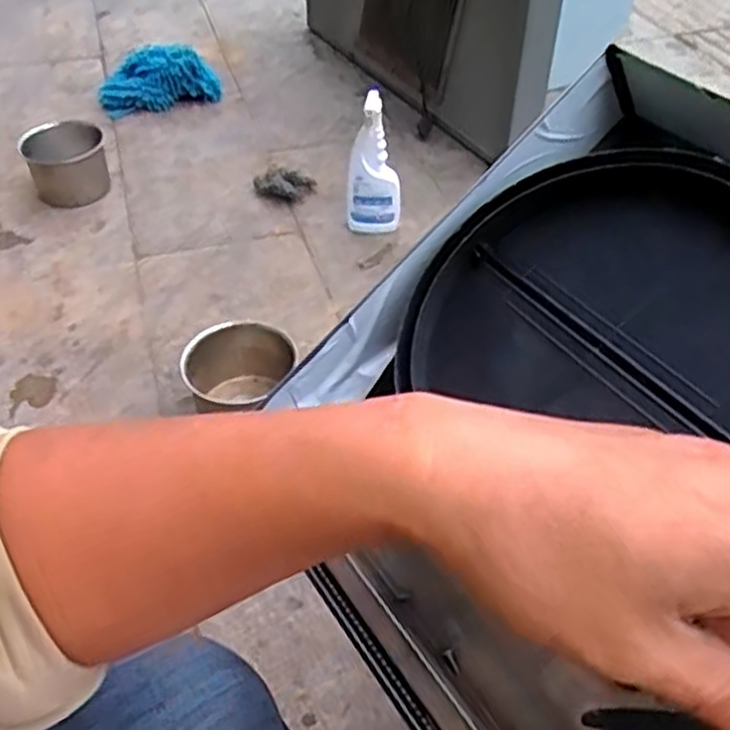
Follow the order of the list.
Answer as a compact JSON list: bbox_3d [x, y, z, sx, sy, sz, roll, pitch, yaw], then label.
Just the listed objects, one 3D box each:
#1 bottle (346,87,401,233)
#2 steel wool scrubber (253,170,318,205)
[{"bbox_3d":[0.020,-0.348,1.351,0.097,0.244,0.055,4,42,0],"label":"bottle"},{"bbox_3d":[-0.162,-0.349,1.491,0.116,0.046,0.061,14,45,9],"label":"steel wool scrubber"}]

